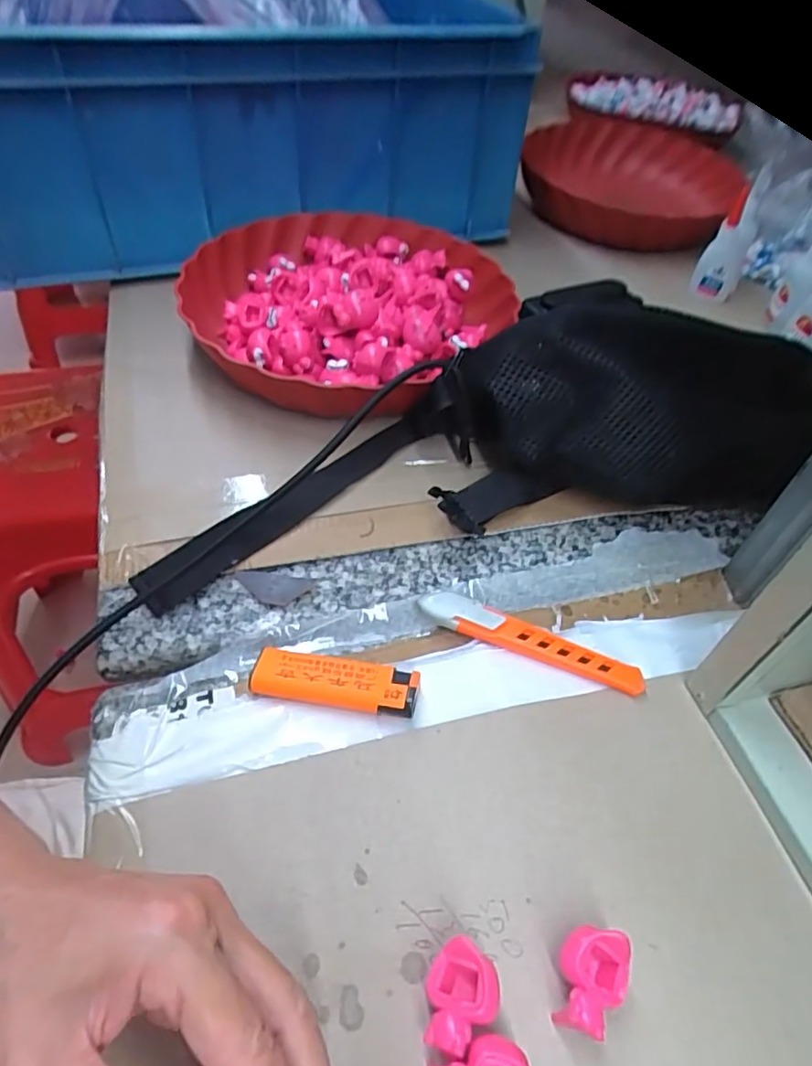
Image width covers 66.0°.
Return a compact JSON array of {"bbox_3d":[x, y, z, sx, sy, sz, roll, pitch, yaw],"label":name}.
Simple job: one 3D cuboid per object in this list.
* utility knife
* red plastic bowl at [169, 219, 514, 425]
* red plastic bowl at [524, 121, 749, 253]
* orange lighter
[{"bbox_3d":[0.065,0.056,0.327,0.119,0.007,0.018,20,75,5],"label":"utility knife"},{"bbox_3d":[-0.047,-0.173,0.482,0.220,0.068,0.238,24,51,14],"label":"red plastic bowl"},{"bbox_3d":[0.251,-0.404,0.725,0.247,0.078,0.254,3,49,-4],"label":"red plastic bowl"},{"bbox_3d":[-0.035,0.072,0.303,0.080,0.007,0.024,7,63,9],"label":"orange lighter"}]

